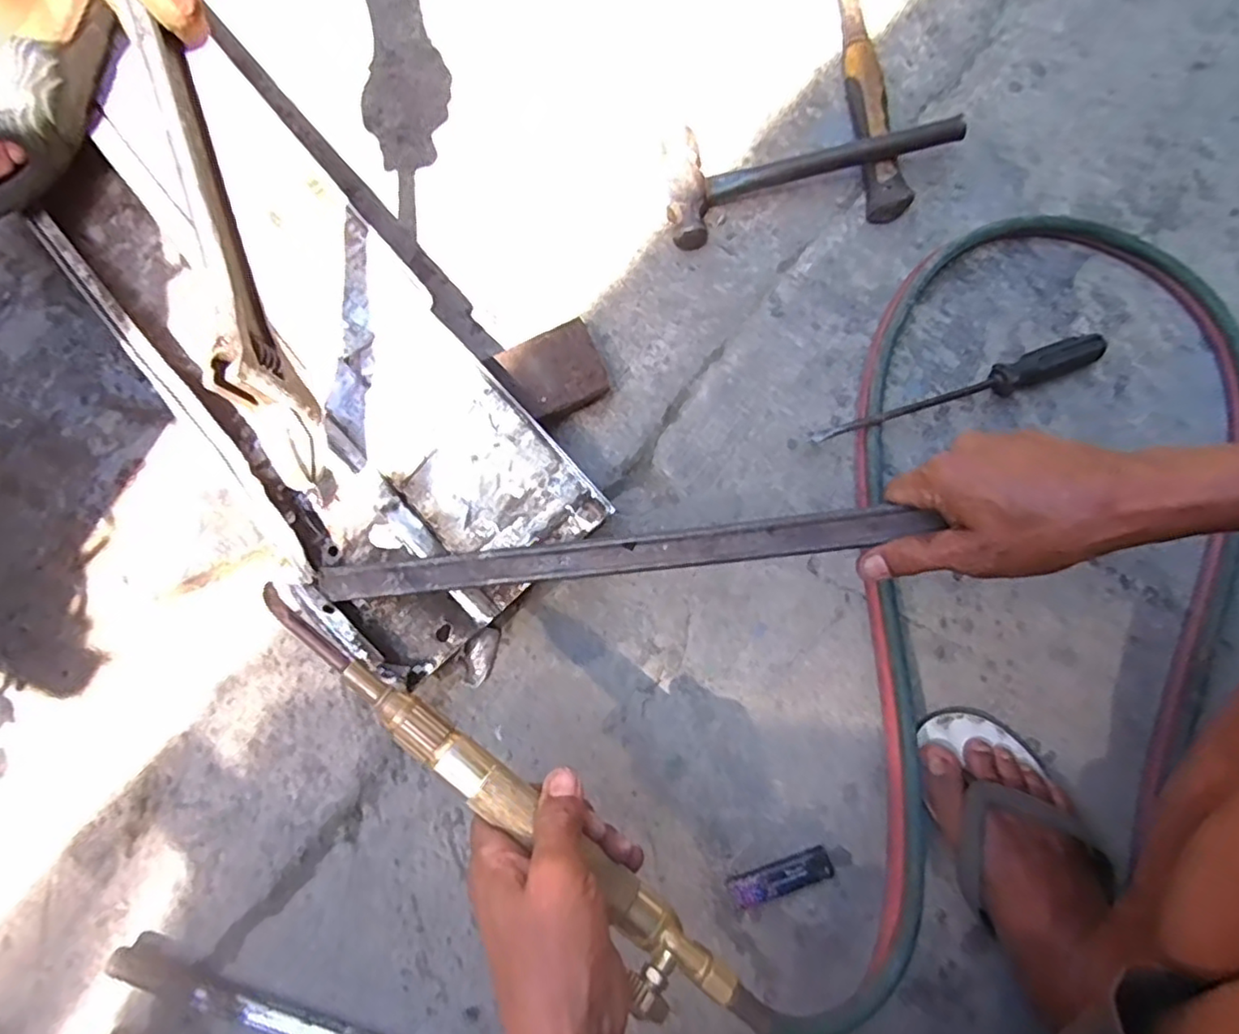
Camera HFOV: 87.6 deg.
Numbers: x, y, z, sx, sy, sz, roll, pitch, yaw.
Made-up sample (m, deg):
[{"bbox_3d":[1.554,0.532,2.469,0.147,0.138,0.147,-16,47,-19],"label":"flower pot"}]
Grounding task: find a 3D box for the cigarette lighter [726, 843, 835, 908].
[{"bbox_3d":[0.124,0.277,0.495,0.080,0.014,0.023,-17,80,-4],"label":"cigarette lighter"}]

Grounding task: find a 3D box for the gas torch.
[{"bbox_3d":[-0.076,0.152,0.350,0.324,0.023,0.040,40,81,4],"label":"gas torch"}]

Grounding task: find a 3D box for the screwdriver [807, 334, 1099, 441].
[{"bbox_3d":[0.294,-0.105,0.558,0.275,0.032,0.029,-22,80,-5],"label":"screwdriver"}]

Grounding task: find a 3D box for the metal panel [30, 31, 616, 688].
[{"bbox_3d":[-0.251,-0.136,0.509,0.202,0.042,0.521,-39,82,-7],"label":"metal panel"}]

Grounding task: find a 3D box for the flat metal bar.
[{"bbox_3d":[-0.014,0.025,0.430,0.403,0.011,0.025,-6,79,12],"label":"flat metal bar"}]

